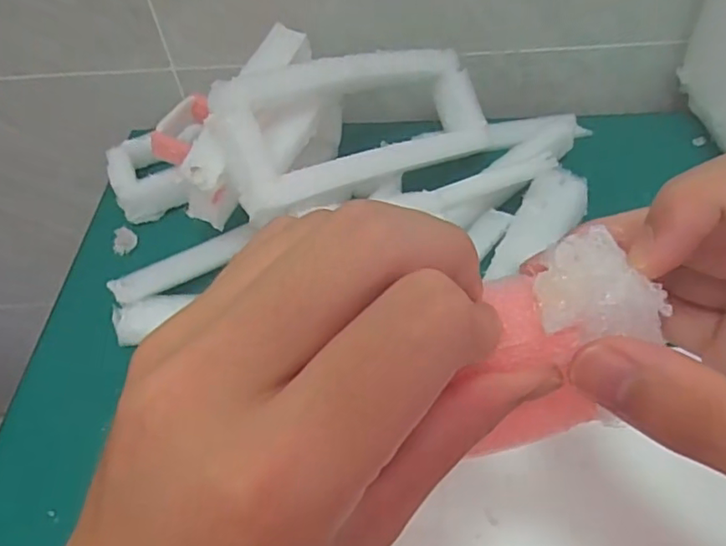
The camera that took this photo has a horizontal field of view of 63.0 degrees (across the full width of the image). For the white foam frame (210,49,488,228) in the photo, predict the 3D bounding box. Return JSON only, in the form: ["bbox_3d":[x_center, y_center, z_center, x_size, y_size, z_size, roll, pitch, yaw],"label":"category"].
[{"bbox_3d":[0.001,-0.121,0.475,0.247,0.028,0.103,-23,89,-37],"label":"white foam frame"}]

